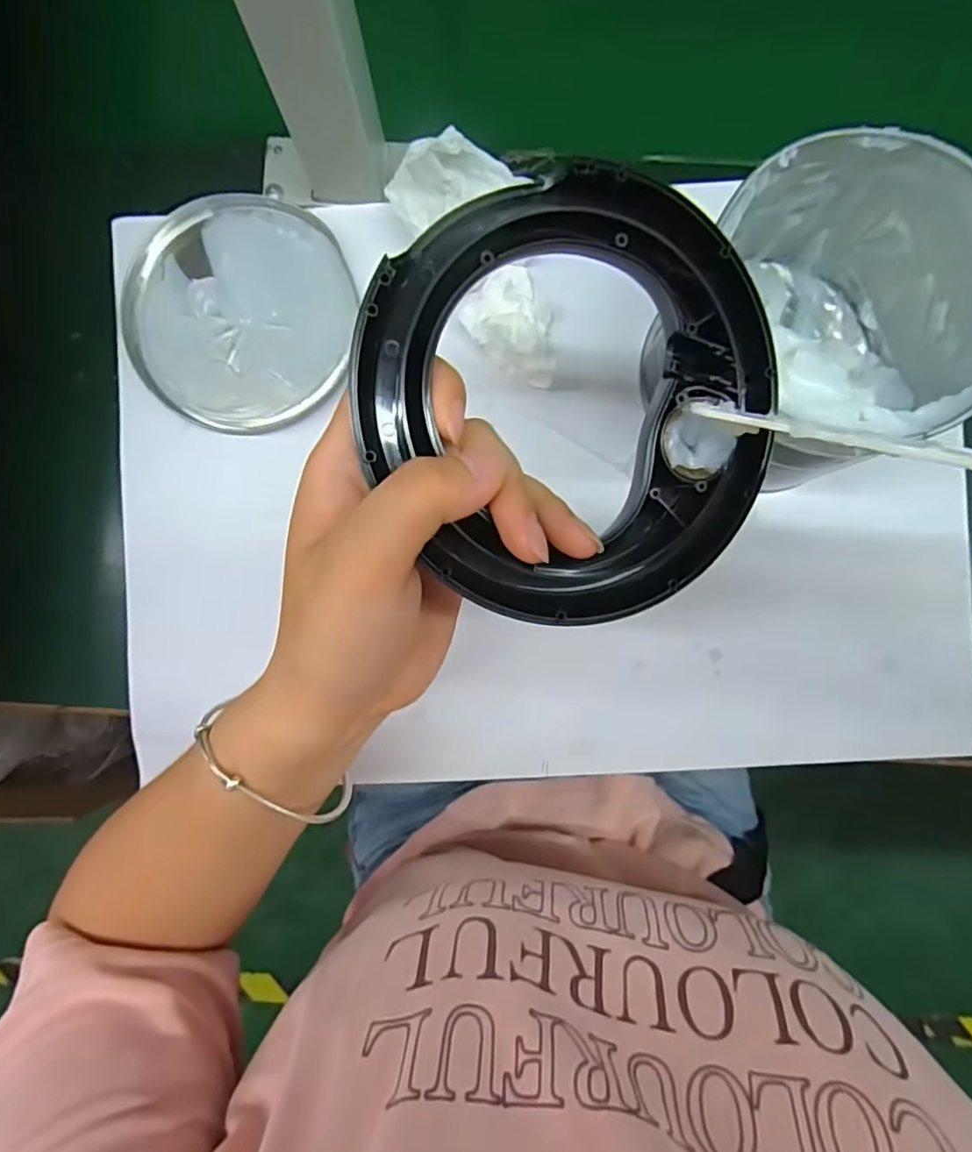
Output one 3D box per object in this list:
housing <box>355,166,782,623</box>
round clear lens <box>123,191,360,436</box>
[{"bbox_3d":[0.030,-0.052,0.180,0.128,0.028,0.128,0,87,-7],"label":"housing"},{"bbox_3d":[-0.139,-0.150,0.335,0.125,0.018,0.131,0,88,0],"label":"round clear lens"}]

